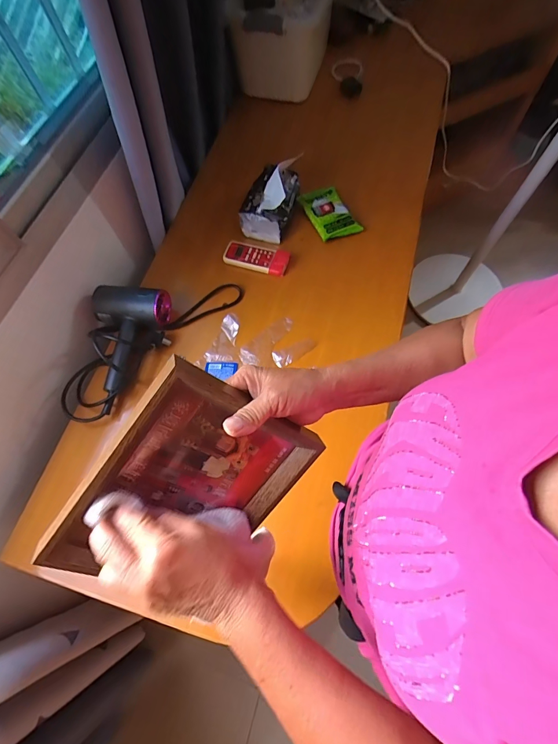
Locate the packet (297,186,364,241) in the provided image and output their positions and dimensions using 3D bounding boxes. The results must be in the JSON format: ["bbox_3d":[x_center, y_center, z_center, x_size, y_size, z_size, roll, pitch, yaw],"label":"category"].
[{"bbox_3d":[0.109,-0.347,0.776,0.079,0.027,0.142,-27,68,-9],"label":"packet"}]

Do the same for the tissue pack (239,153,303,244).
[{"bbox_3d":[-0.018,-0.376,0.745,0.092,0.115,0.149,15,68,9],"label":"tissue pack"}]

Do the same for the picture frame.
[{"bbox_3d":[-0.089,0.116,0.342,0.224,0.172,0.024,-52,29,8],"label":"picture frame"}]

